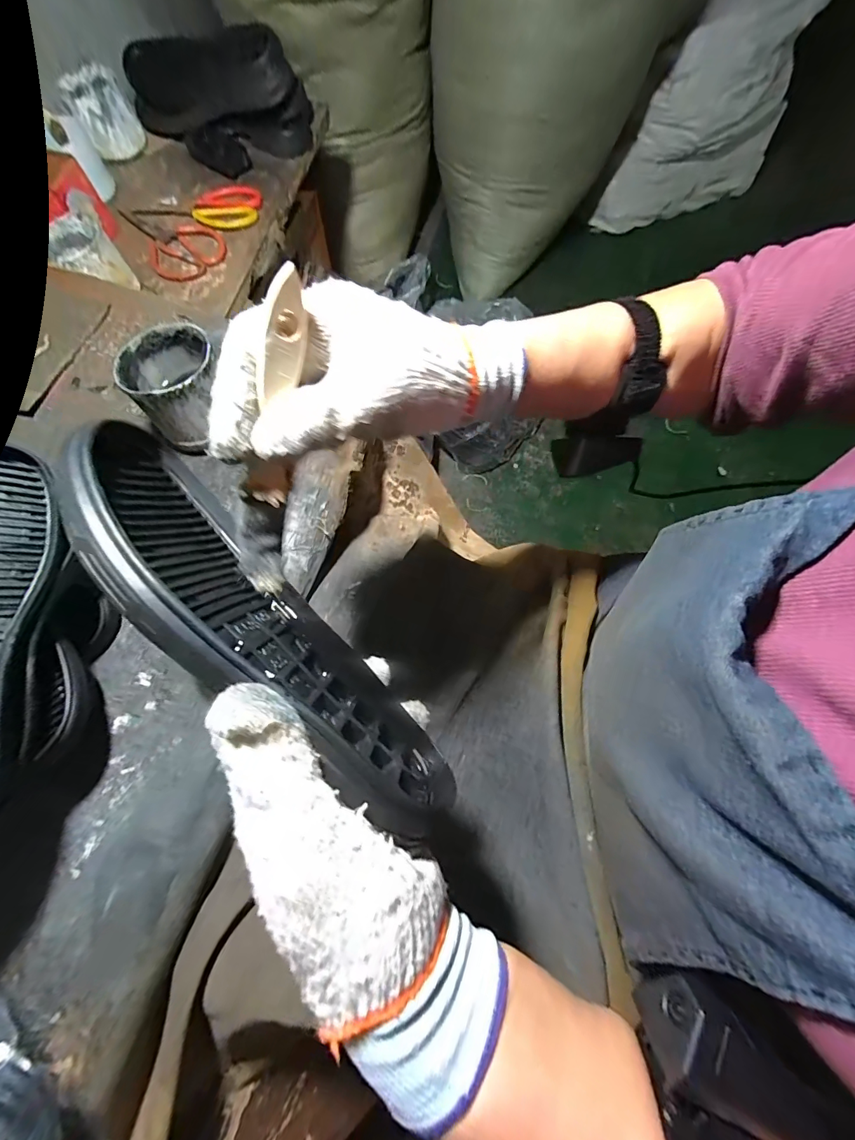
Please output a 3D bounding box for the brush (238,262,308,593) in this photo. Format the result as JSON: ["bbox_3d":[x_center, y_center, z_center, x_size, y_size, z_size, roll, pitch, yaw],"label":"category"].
[{"bbox_3d":[-0.081,-0.064,0.221,0.027,0.022,0.156,20,117,8],"label":"brush"}]

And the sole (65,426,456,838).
[{"bbox_3d":[-0.089,0.024,0.209,0.256,0.088,0.048,45,78,5],"label":"sole"}]

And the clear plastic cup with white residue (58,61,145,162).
[{"bbox_3d":[-0.543,-0.768,0.705,0.094,0.063,0.119,-33,73,-9],"label":"clear plastic cup with white residue"}]

